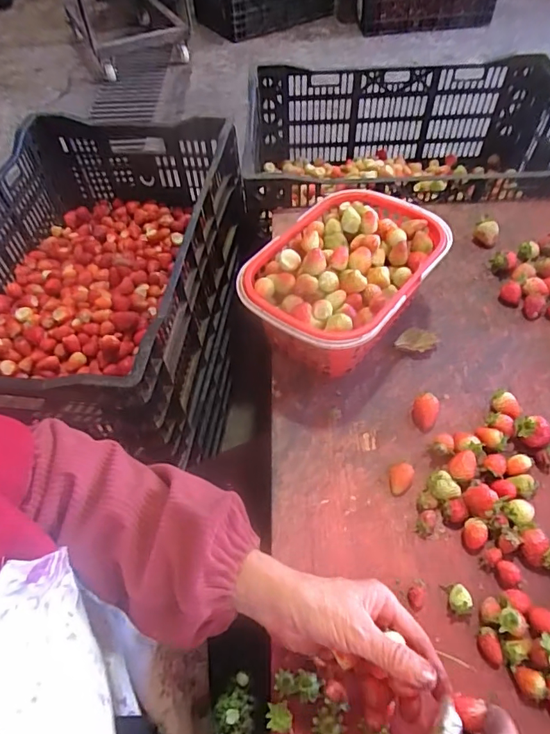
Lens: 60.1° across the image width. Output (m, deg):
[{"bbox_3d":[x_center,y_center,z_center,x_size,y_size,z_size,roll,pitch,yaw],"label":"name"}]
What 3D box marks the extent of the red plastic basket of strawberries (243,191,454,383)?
[{"bbox_3d":[0.087,-0.098,0.576,0.172,0.109,0.243,31,61,23],"label":"red plastic basket of strawberries"}]

